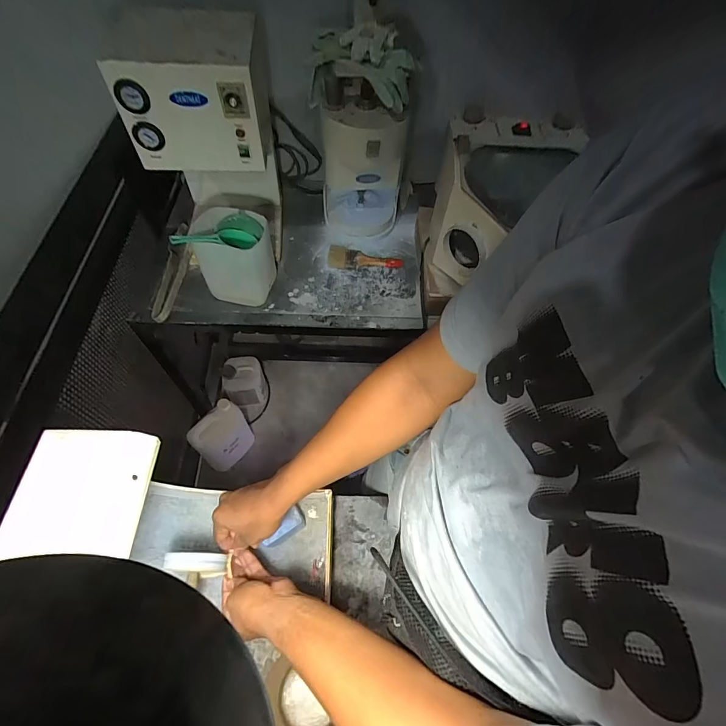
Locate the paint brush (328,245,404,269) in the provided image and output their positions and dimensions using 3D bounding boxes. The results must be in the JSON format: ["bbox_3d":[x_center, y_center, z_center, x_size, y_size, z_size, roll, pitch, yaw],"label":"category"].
[{"bbox_3d":[0.008,-0.286,1.033,0.201,0.020,0.074,3,58,-2],"label":"paint brush"}]

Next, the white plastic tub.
[{"bbox_3d":[-0.305,-0.244,0.893,0.180,0.174,0.128,7,58,0],"label":"white plastic tub"}]

